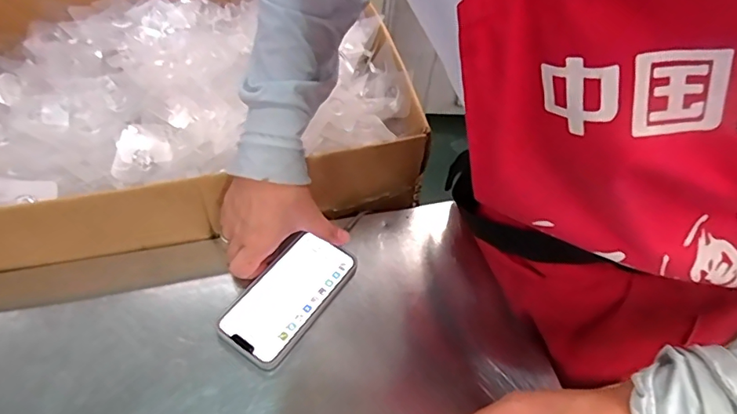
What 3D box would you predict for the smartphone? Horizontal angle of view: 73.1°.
[{"bbox_3d":[-0.080,0.089,0.504,0.074,0.007,0.145,32,58,17],"label":"smartphone"}]

